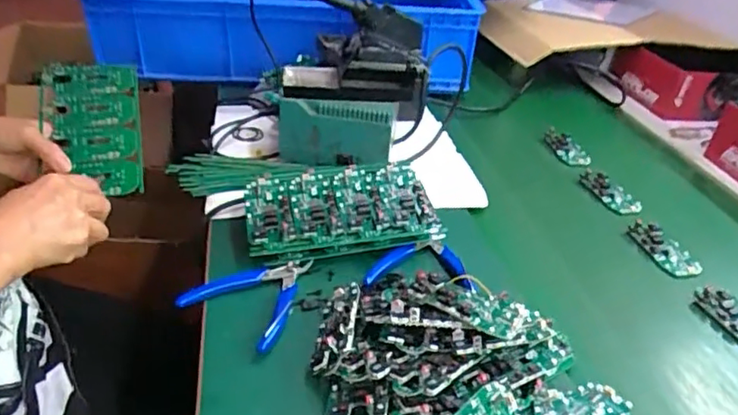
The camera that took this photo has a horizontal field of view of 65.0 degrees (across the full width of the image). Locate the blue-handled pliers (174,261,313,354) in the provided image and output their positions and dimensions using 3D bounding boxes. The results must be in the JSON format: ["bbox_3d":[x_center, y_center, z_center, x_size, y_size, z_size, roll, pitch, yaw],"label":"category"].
[{"bbox_3d":[-0.102,0.078,0.547,0.101,0.019,0.116,21,35,23],"label":"blue-handled pliers"}]

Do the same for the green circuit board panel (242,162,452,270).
[{"bbox_3d":[-0.032,0.001,0.623,0.195,0.025,0.112,-10,51,-13],"label":"green circuit board panel"}]

